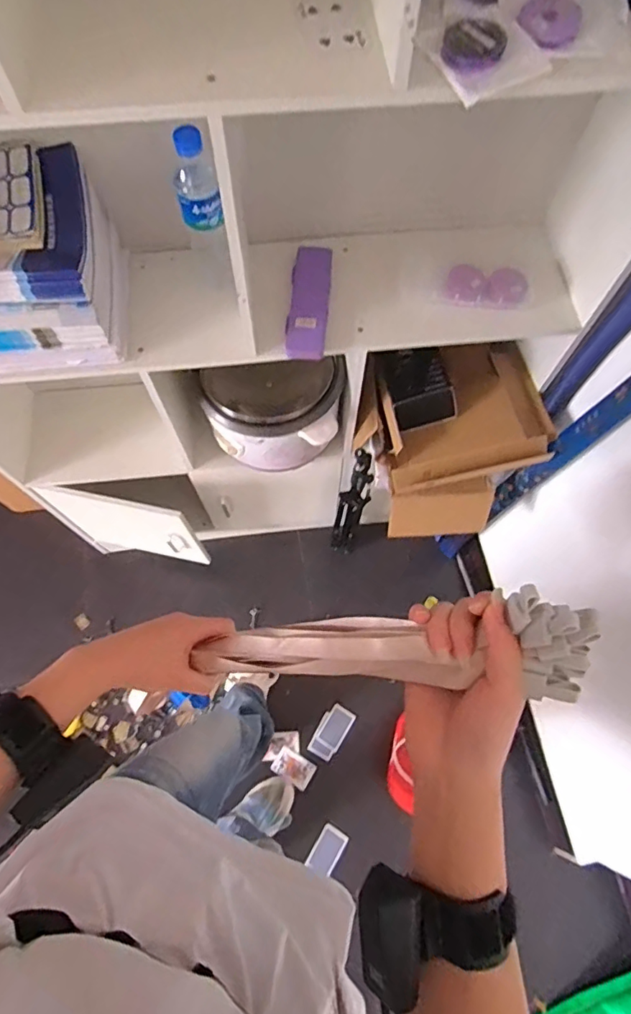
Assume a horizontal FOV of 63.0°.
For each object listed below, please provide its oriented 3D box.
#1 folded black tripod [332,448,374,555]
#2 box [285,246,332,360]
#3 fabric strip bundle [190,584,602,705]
[{"bbox_3d":[0.084,0.003,1.211,0.078,0.516,0.071,11,69,4],"label":"folded black tripod"},{"bbox_3d":[-0.009,-0.305,0.766,0.058,0.022,0.194,5,69,2],"label":"box"},{"bbox_3d":[0.027,0.104,0.371,0.313,0.046,0.053,-11,64,32],"label":"fabric strip bundle"}]

